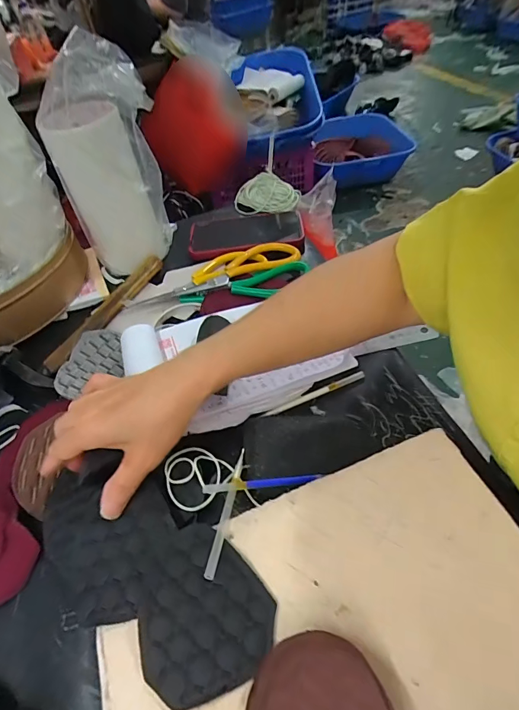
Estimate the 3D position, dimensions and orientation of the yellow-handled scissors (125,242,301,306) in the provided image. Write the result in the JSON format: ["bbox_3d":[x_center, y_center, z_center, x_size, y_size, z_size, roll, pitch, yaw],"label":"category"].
[{"bbox_3d":[-0.060,-0.108,0.516,0.224,0.017,0.060,-19,50,-9],"label":"yellow-handled scissors"}]

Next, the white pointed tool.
[{"bbox_3d":[-0.025,0.122,0.320,0.008,0.011,0.113,5,36,9],"label":"white pointed tool"}]

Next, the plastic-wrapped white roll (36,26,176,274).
[{"bbox_3d":[-0.183,-0.230,0.486,0.120,0.240,0.085,-24,51,-12],"label":"plastic-wrapped white roll"}]

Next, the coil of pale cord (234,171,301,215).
[{"bbox_3d":[0.010,-0.266,0.635,0.108,0.033,0.074,-6,50,6],"label":"coil of pale cord"}]

